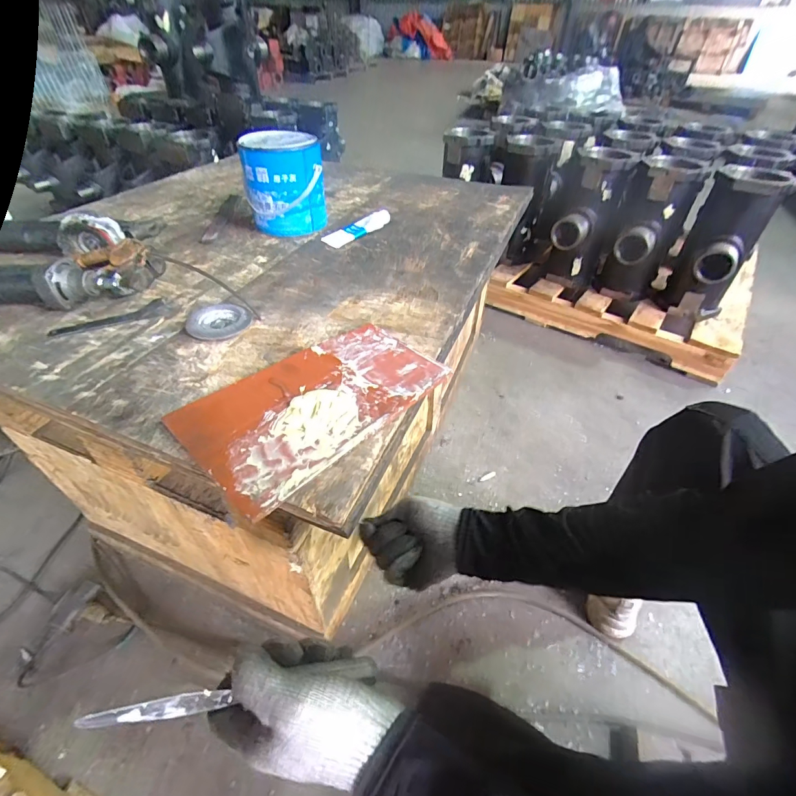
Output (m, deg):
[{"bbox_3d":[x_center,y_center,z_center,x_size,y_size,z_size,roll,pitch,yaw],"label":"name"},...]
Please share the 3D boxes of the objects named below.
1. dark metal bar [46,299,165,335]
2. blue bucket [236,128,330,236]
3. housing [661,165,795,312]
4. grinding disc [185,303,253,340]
[{"bbox_3d":[-0.425,-0.117,0.604,0.151,0.006,0.040,-22,48,-22],"label":"dark metal bar"},{"bbox_3d":[-0.233,-0.439,0.844,0.153,0.158,0.147,-11,44,-12],"label":"blue bucket"},{"bbox_3d":[0.910,-0.434,1.166,0.170,0.360,0.254,29,50,27],"label":"housing"},{"bbox_3d":[-0.268,-0.114,0.604,0.089,0.014,0.086,0,43,0],"label":"grinding disc"}]

